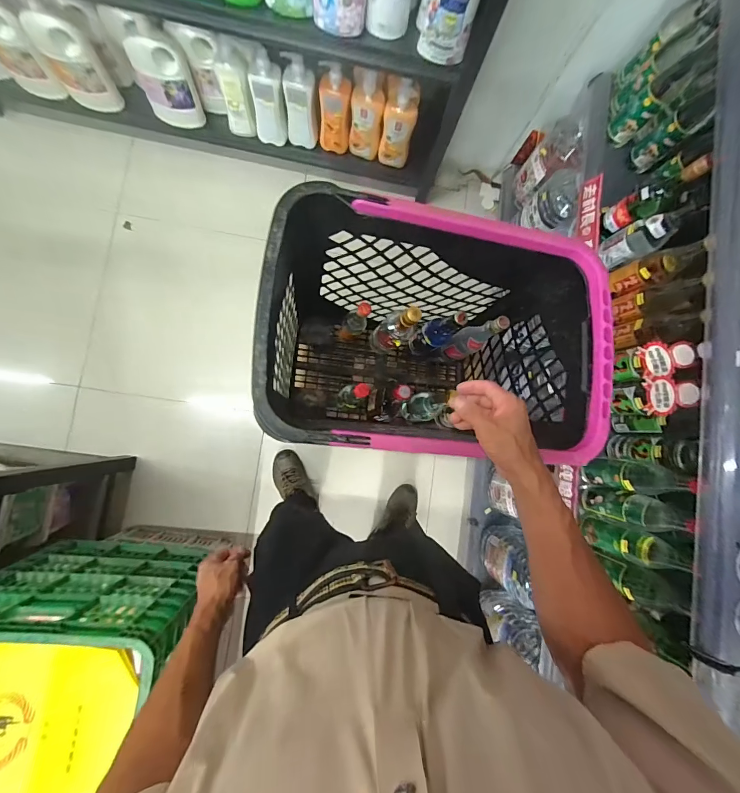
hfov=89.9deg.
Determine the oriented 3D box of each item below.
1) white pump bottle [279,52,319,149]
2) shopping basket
[{"bbox_3d":[-0.198,-0.839,1.067,0.088,0.252,0.050,2,85,-6],"label":"white pump bottle"},{"bbox_3d":[0.101,-0.095,0.751,0.551,0.455,0.366,2,85,-6],"label":"shopping basket"}]

